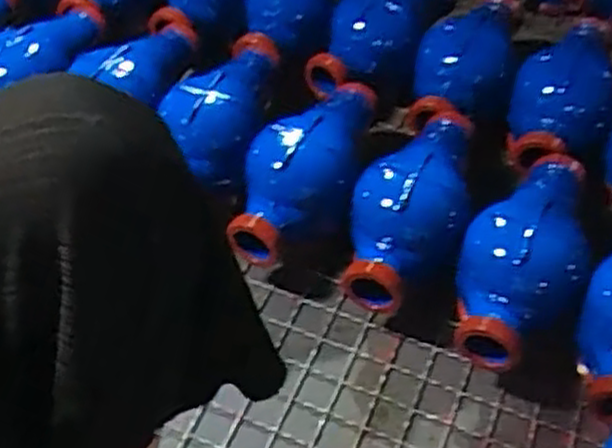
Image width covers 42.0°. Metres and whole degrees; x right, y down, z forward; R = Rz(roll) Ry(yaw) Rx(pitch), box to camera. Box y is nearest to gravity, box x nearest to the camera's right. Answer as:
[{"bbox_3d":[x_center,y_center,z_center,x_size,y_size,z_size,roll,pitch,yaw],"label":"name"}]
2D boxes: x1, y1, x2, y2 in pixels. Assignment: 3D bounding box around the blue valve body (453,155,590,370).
[{"bbox_3d":[0.214,0.029,0.762,0.108,0.113,0.263,23,52,19],"label":"blue valve body"}]

